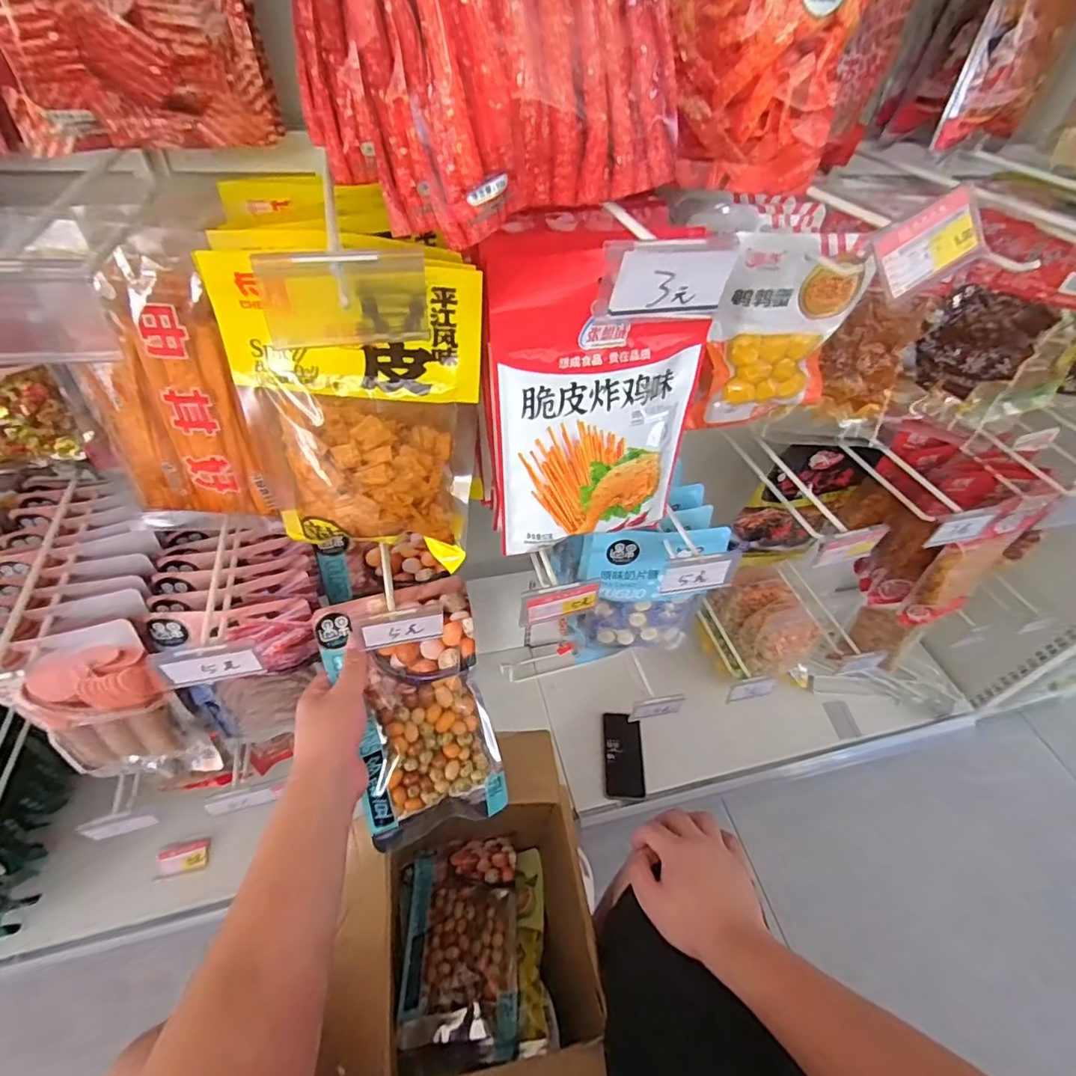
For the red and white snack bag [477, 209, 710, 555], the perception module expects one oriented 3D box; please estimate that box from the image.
[{"bbox_3d":[0.046,-0.104,0.439,0.160,0.243,0.029,-12,37,-12],"label":"red and white snack bag"}]

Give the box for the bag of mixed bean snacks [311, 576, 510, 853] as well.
[{"bbox_3d":[-0.120,0.181,0.563,0.142,0.259,0.023,-15,9,-17],"label":"bag of mixed bean snacks"}]

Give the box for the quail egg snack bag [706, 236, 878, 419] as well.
[{"bbox_3d":[0.200,-0.164,0.457,0.114,0.149,0.031,-3,49,-8],"label":"quail egg snack bag"}]

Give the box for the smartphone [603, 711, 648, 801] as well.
[{"bbox_3d":[0.162,0.413,1.054,0.075,0.009,0.149,-1,71,-1],"label":"smartphone"}]

